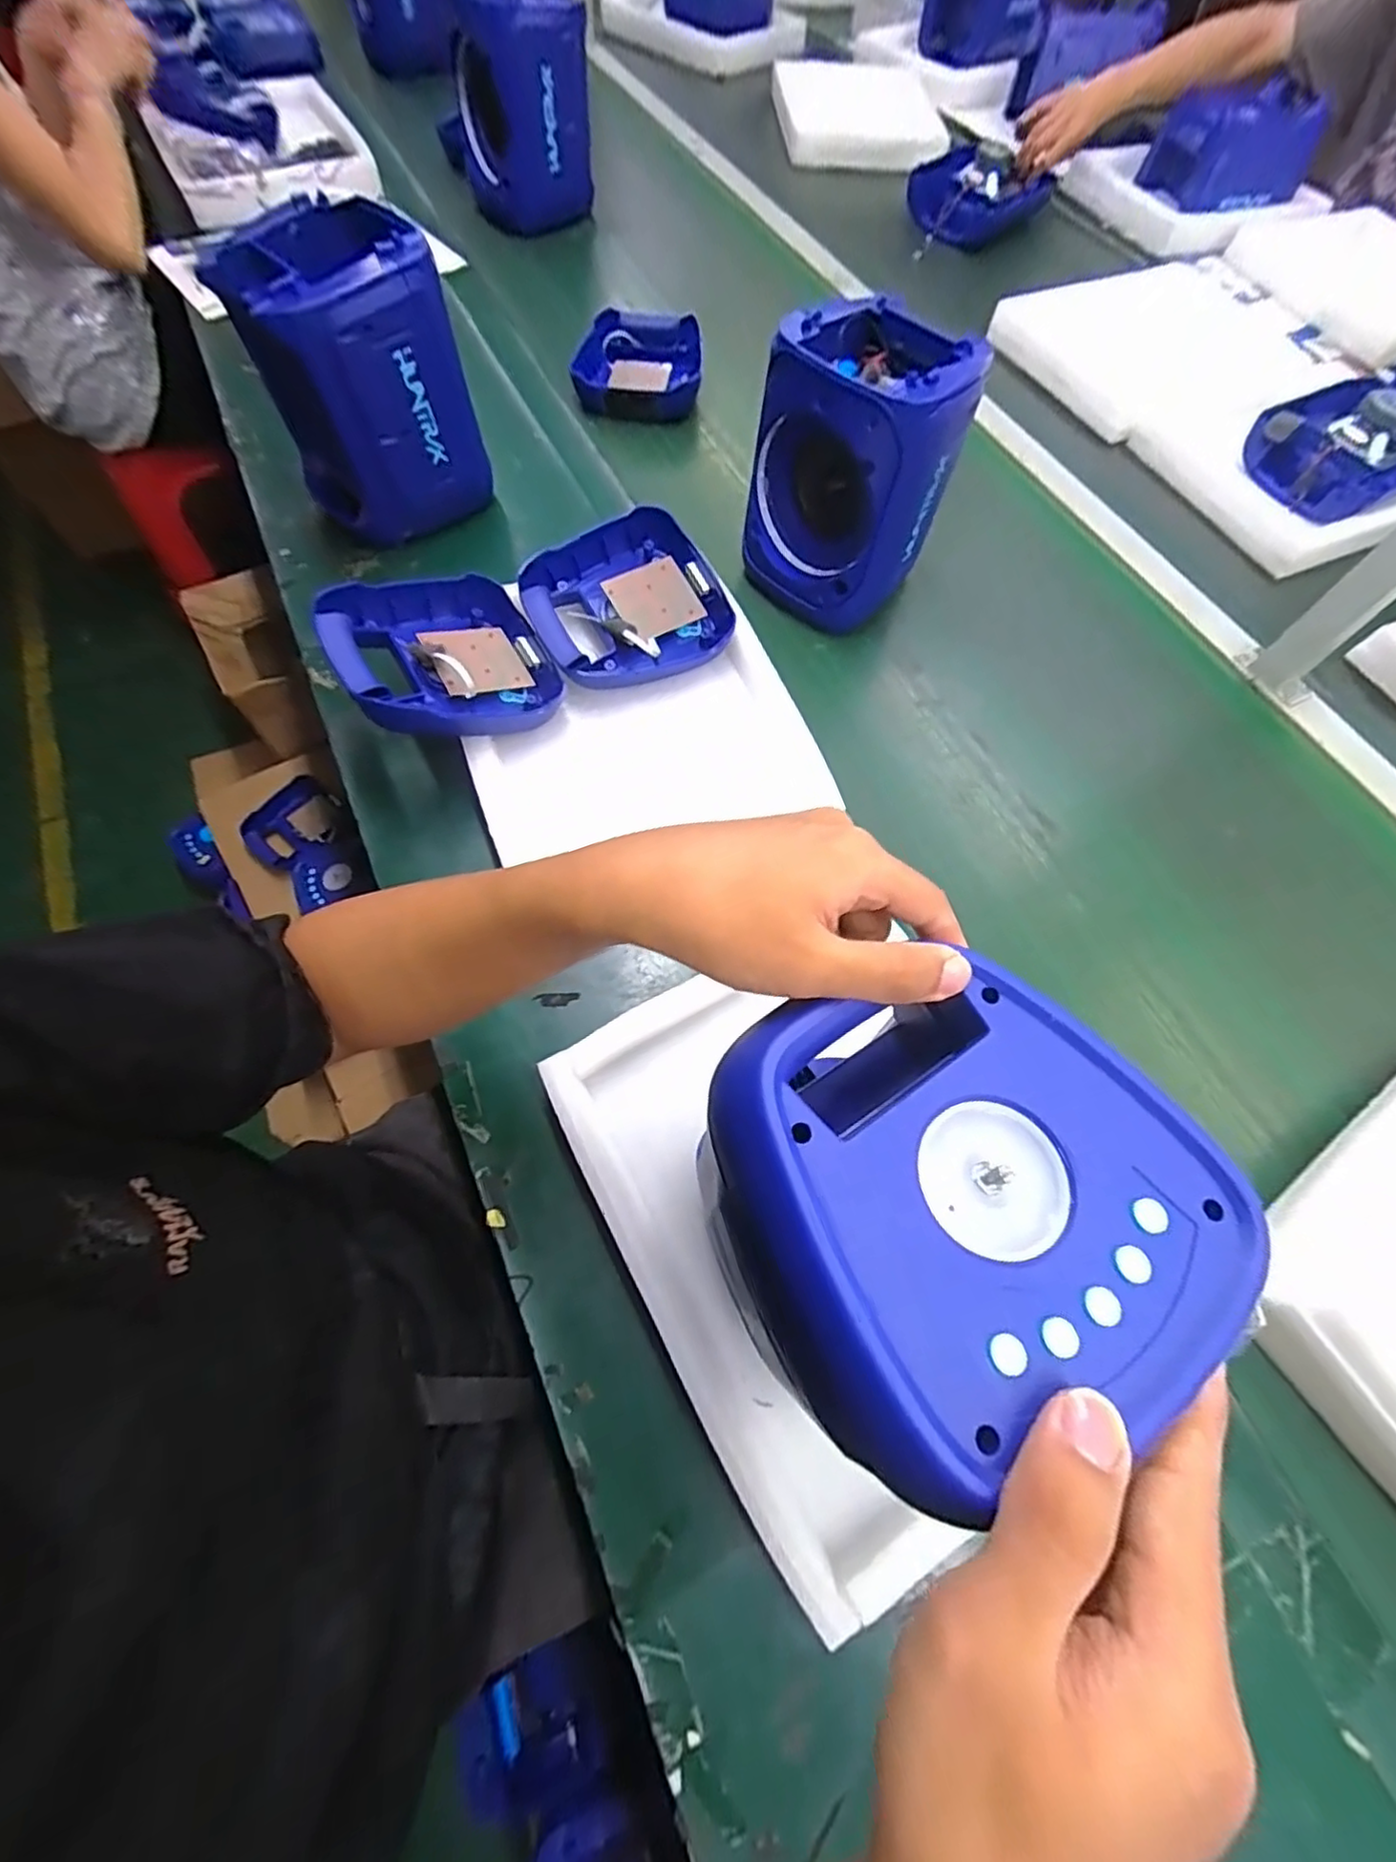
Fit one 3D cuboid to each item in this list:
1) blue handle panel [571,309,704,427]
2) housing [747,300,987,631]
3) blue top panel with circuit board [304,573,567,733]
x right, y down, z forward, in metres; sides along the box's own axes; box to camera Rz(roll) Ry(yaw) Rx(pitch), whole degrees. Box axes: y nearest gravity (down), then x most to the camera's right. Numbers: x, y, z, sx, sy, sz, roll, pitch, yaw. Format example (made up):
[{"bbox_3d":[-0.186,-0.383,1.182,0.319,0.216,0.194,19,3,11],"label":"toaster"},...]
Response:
[{"bbox_3d":[-0.078,-0.745,0.862,0.162,0.058,0.138,-2,62,-4],"label":"blue handle panel"},{"bbox_3d":[0.157,-0.440,0.640,0.155,0.210,0.146,-29,67,-17],"label":"housing"},{"bbox_3d":[-0.220,-0.236,0.564,0.183,0.049,0.159,-16,72,-37],"label":"blue top panel with circuit board"}]

